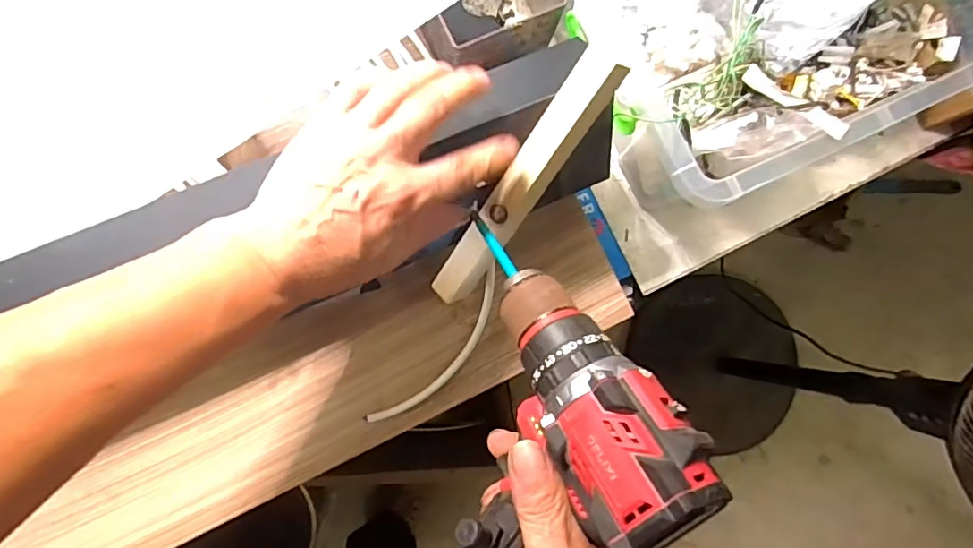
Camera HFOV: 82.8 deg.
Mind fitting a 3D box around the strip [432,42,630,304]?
[{"bbox_3d":[0.025,-0.059,0.383,0.031,0.022,0.206,35,119,-1],"label":"strip"}]

